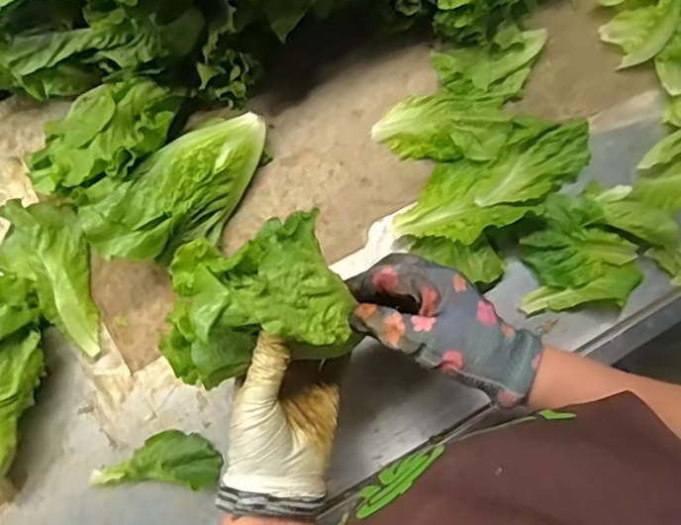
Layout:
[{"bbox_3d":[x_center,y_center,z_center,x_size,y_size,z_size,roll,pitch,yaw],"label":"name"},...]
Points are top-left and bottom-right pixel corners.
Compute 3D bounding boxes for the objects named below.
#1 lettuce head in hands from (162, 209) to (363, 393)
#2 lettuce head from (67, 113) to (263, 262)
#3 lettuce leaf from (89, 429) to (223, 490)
[{"bbox_3d":[-0.060,0.028,0.365,0.123,0.061,0.086,-18,80,-3],"label":"lettuce head in hands"},{"bbox_3d":[-0.126,-0.059,0.475,0.159,0.072,0.072,-37,81,-6],"label":"lettuce head"},{"bbox_3d":[-0.149,0.157,0.454,0.101,0.034,0.041,1,79,0],"label":"lettuce leaf"}]

